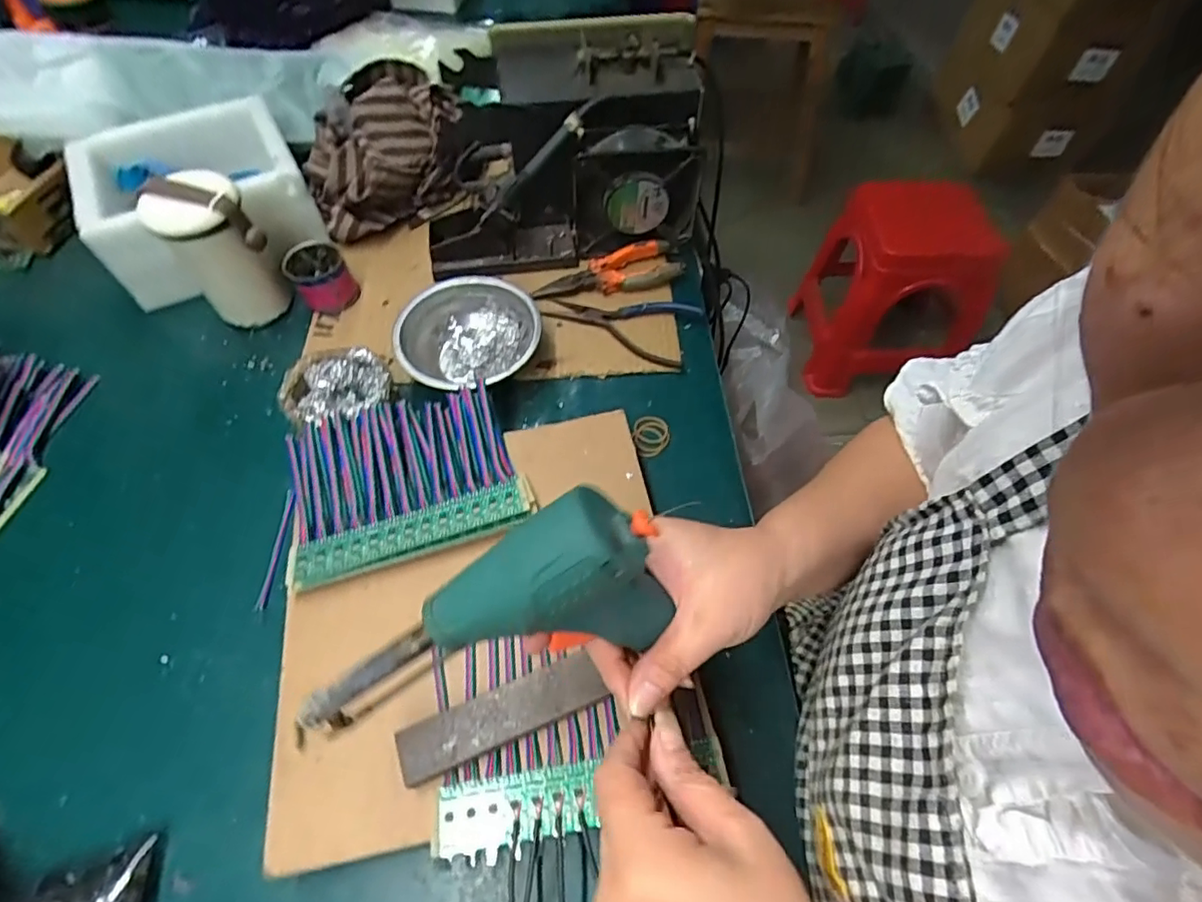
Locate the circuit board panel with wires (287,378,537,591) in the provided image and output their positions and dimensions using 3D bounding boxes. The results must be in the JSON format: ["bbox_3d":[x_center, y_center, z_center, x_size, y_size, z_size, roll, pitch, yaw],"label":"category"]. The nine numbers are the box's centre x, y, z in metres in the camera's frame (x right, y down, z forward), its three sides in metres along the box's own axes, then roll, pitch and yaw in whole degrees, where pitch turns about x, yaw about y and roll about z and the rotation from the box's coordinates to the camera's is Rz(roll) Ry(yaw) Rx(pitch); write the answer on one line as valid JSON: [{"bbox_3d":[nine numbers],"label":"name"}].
[{"bbox_3d":[-0.144,0.016,0.431,0.159,0.015,0.131,-16,58,-9],"label":"circuit board panel with wires"}]

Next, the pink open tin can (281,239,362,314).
[{"bbox_3d":[-0.273,-0.168,0.576,0.051,0.049,0.052,-1,57,1],"label":"pink open tin can"}]

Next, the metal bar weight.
[{"bbox_3d":[-0.058,0.155,0.346,0.115,0.016,0.031,-21,59,-12],"label":"metal bar weight"}]

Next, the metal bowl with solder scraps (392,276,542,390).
[{"bbox_3d":[-0.116,-0.100,0.529,0.122,0.038,0.120,-1,57,1],"label":"metal bowl with solder scraps"}]

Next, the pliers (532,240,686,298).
[{"bbox_3d":[0.009,-0.179,0.589,0.148,0.013,0.054,-15,57,-8],"label":"pliers"}]

